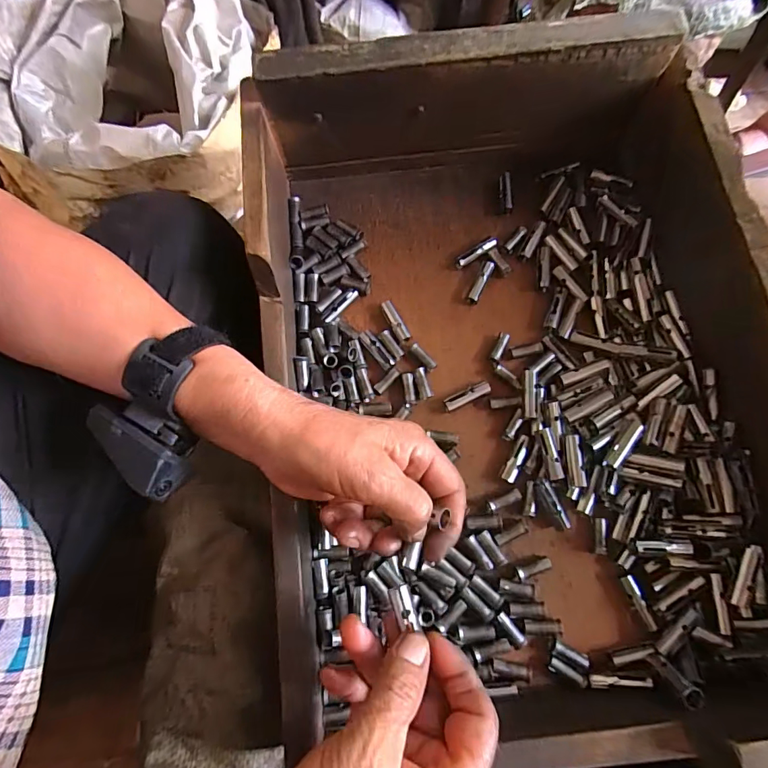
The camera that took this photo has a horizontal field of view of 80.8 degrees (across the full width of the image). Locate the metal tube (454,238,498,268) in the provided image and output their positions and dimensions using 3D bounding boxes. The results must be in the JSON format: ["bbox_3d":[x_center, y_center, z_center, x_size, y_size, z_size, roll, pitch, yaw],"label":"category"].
[{"bbox_3d":[0.079,-0.112,0.385,0.039,0.009,0.007,-29,71,-10],"label":"metal tube"}]

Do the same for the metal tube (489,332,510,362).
[{"bbox_3d":[0.092,-0.029,0.361,0.008,0.010,0.025,25,71,10],"label":"metal tube"}]

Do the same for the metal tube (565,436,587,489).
[{"bbox_3d":[0.137,0.055,0.324,0.011,0.007,0.037,1,68,1],"label":"metal tube"}]

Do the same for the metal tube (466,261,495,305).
[{"bbox_3d":[0.081,-0.085,0.377,0.009,0.013,0.039,27,88,11],"label":"metal tube"}]

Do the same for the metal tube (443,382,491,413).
[{"bbox_3d":[0.064,0.010,0.351,0.038,0.013,0.010,-23,70,-8],"label":"metal tube"}]

